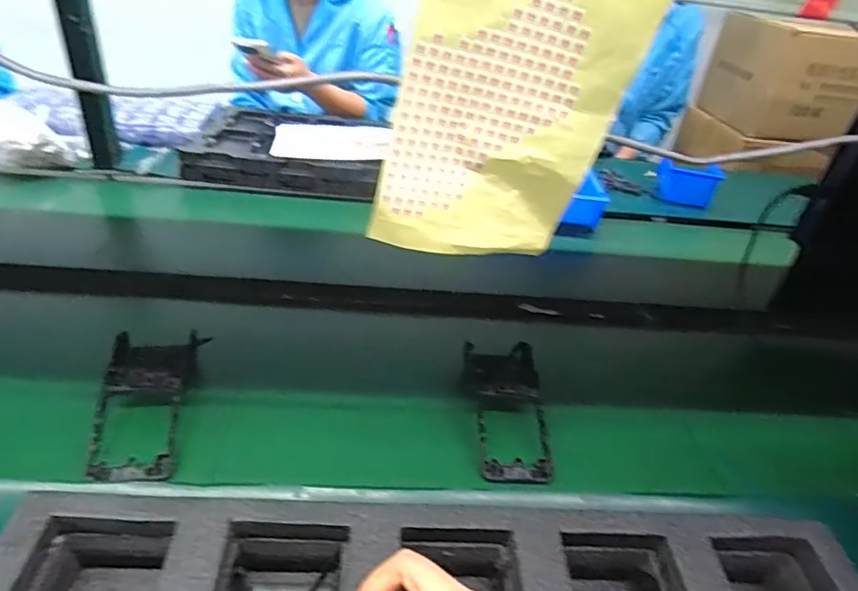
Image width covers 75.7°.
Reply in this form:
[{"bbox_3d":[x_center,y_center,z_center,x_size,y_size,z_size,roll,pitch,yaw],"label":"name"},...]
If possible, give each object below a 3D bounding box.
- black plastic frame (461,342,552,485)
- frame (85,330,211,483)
[{"bbox_3d":[0.082,0.114,0.591,0.080,0.039,0.174,5,34,-4],"label":"black plastic frame"},{"bbox_3d":[-0.275,0.100,0.540,0.084,0.038,0.172,-1,35,-12],"label":"frame"}]

